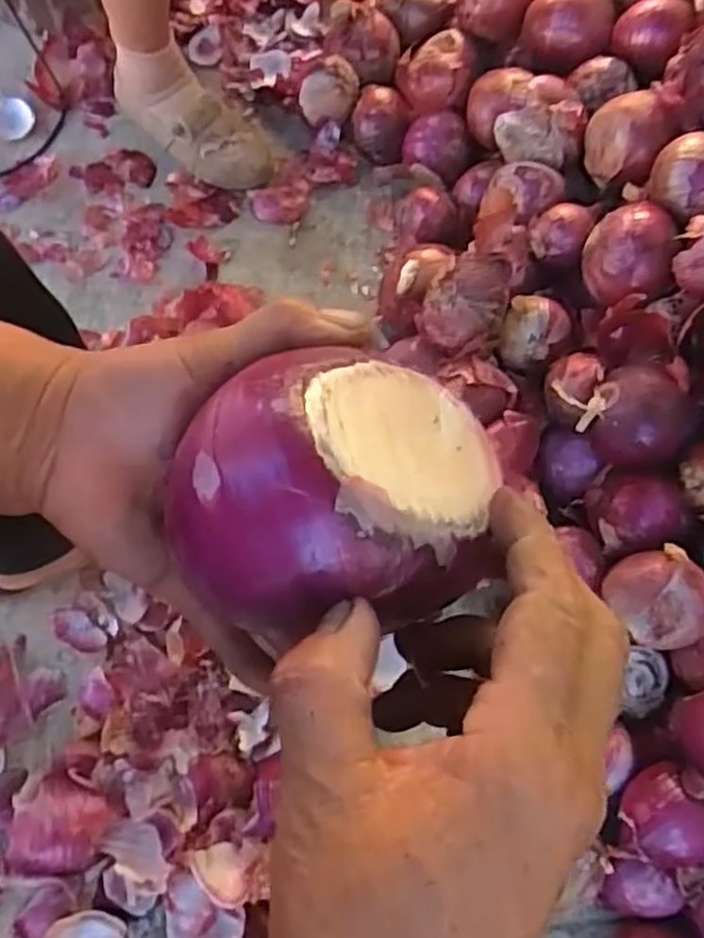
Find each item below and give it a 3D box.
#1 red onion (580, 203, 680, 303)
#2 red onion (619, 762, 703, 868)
[{"bbox_3d":[0.259,-0.199,0.689,0.065,0.083,0.100,-2,69,-6],"label":"red onion"},{"bbox_3d":[0.260,0.287,0.592,0.068,0.051,0.074,2,68,-4],"label":"red onion"}]

